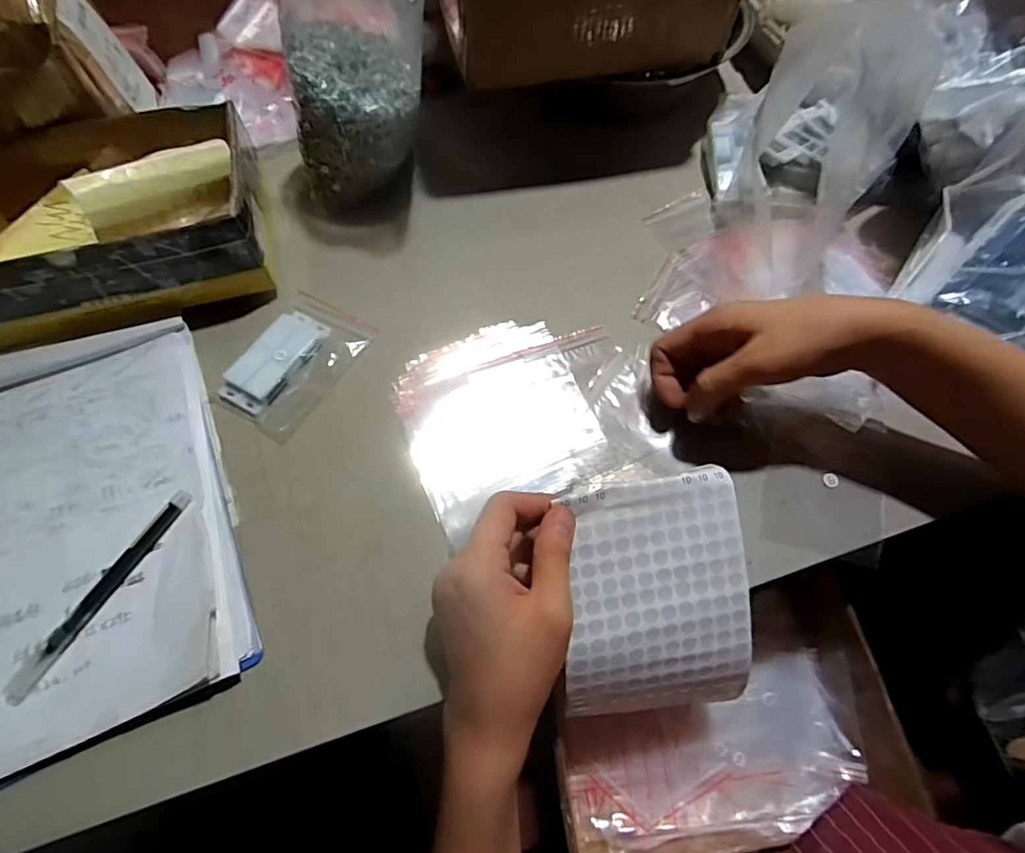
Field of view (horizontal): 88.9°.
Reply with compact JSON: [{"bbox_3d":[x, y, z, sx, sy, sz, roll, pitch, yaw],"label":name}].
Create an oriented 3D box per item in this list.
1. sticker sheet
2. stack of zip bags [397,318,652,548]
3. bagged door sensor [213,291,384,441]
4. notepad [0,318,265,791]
[{"bbox_3d":[0.092,0.112,0.340,0.118,0.027,0.157,-6,92,-9],"label":"sticker sheet"},{"bbox_3d":[0.007,-0.010,0.393,0.170,0.009,0.153,-20,64,-9],"label":"stack of zip bags"},{"bbox_3d":[-0.174,-0.053,0.420,0.078,0.011,0.116,28,66,14],"label":"bagged door sensor"},{"bbox_3d":[-0.312,0.064,0.353,0.217,0.018,0.300,-22,64,-10],"label":"notepad"}]

